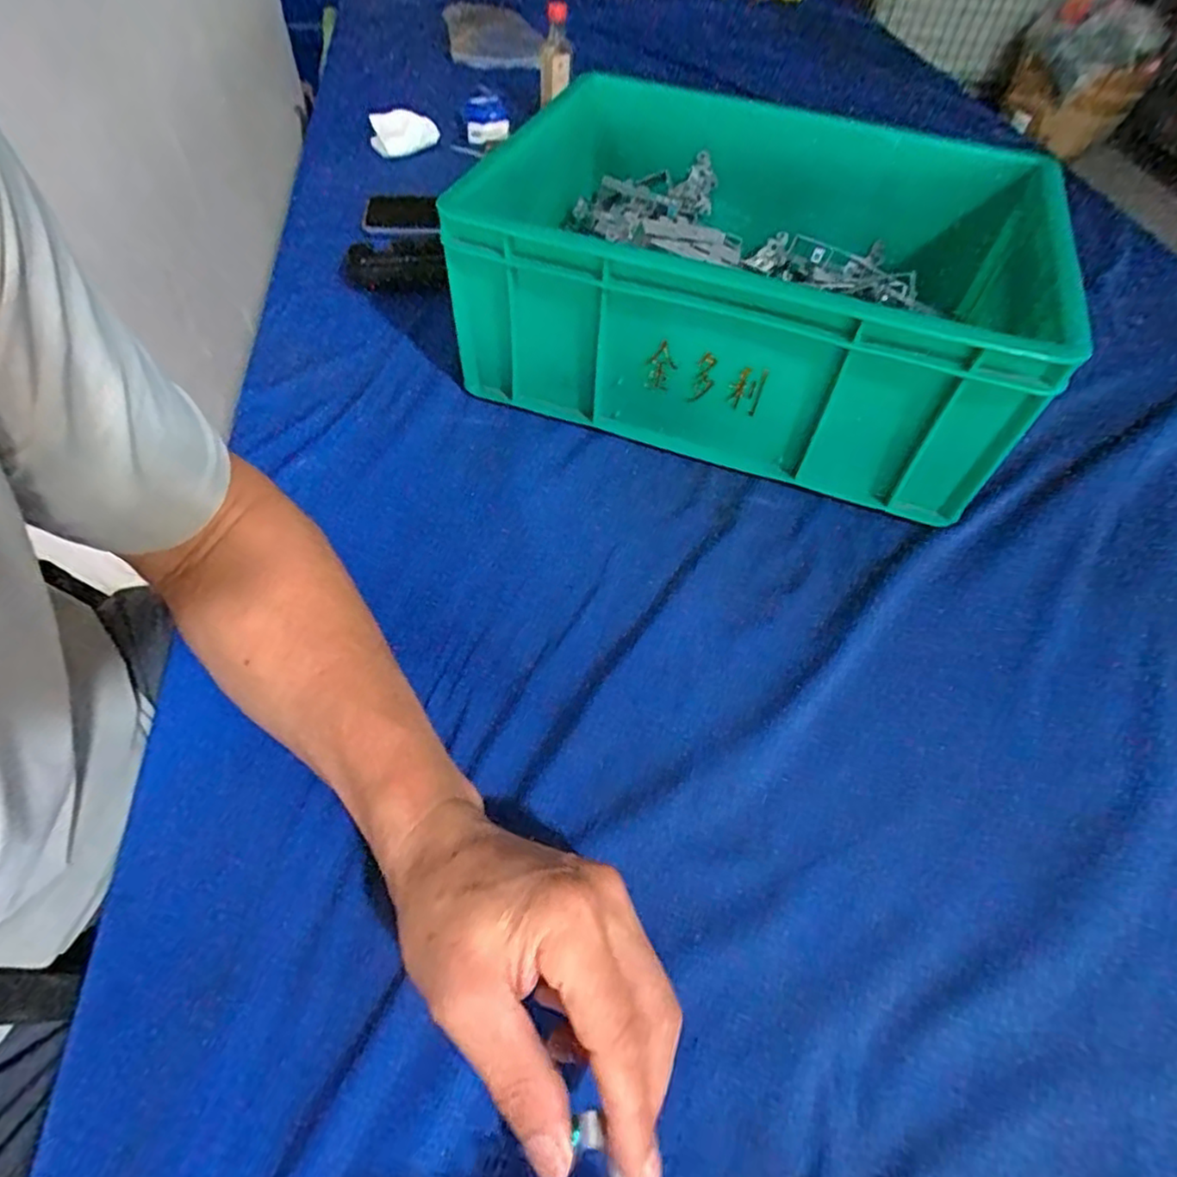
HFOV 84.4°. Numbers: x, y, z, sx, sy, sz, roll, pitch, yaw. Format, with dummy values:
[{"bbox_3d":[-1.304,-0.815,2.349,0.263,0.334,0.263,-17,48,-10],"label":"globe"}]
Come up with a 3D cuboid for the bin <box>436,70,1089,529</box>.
[{"bbox_3d":[0.122,-0.261,0.540,0.427,0.154,0.323,18,55,10],"label":"bin"}]

